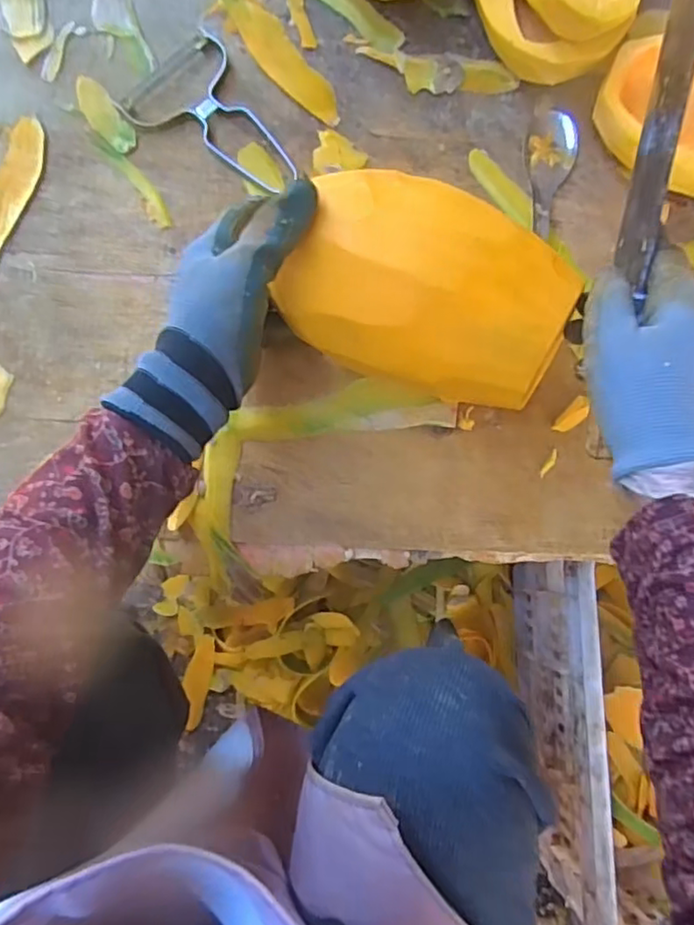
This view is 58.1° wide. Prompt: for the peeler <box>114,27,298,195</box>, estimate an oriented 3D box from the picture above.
[{"bbox_3d":[-0.095,-0.260,0.470,0.136,0.010,0.091,42,81,3],"label":"peeler"}]

